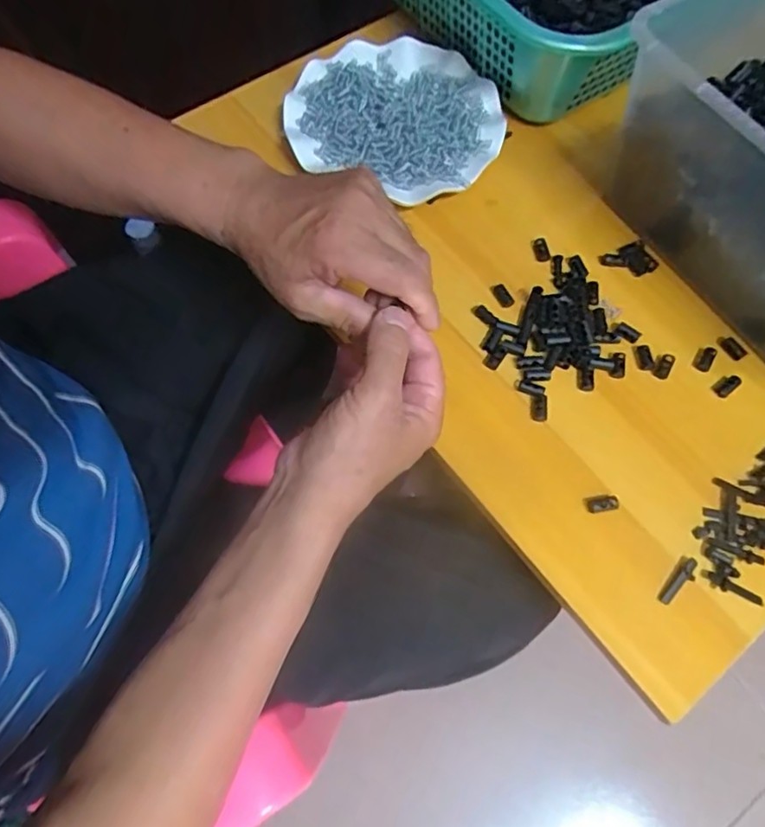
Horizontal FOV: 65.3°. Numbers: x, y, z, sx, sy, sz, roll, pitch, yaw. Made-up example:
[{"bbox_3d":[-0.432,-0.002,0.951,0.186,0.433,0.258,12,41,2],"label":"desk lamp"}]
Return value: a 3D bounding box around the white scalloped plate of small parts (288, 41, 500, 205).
[{"bbox_3d":[0.014,-0.259,0.519,0.176,0.029,0.173,1,67,-2],"label":"white scalloped plate of small parts"}]

